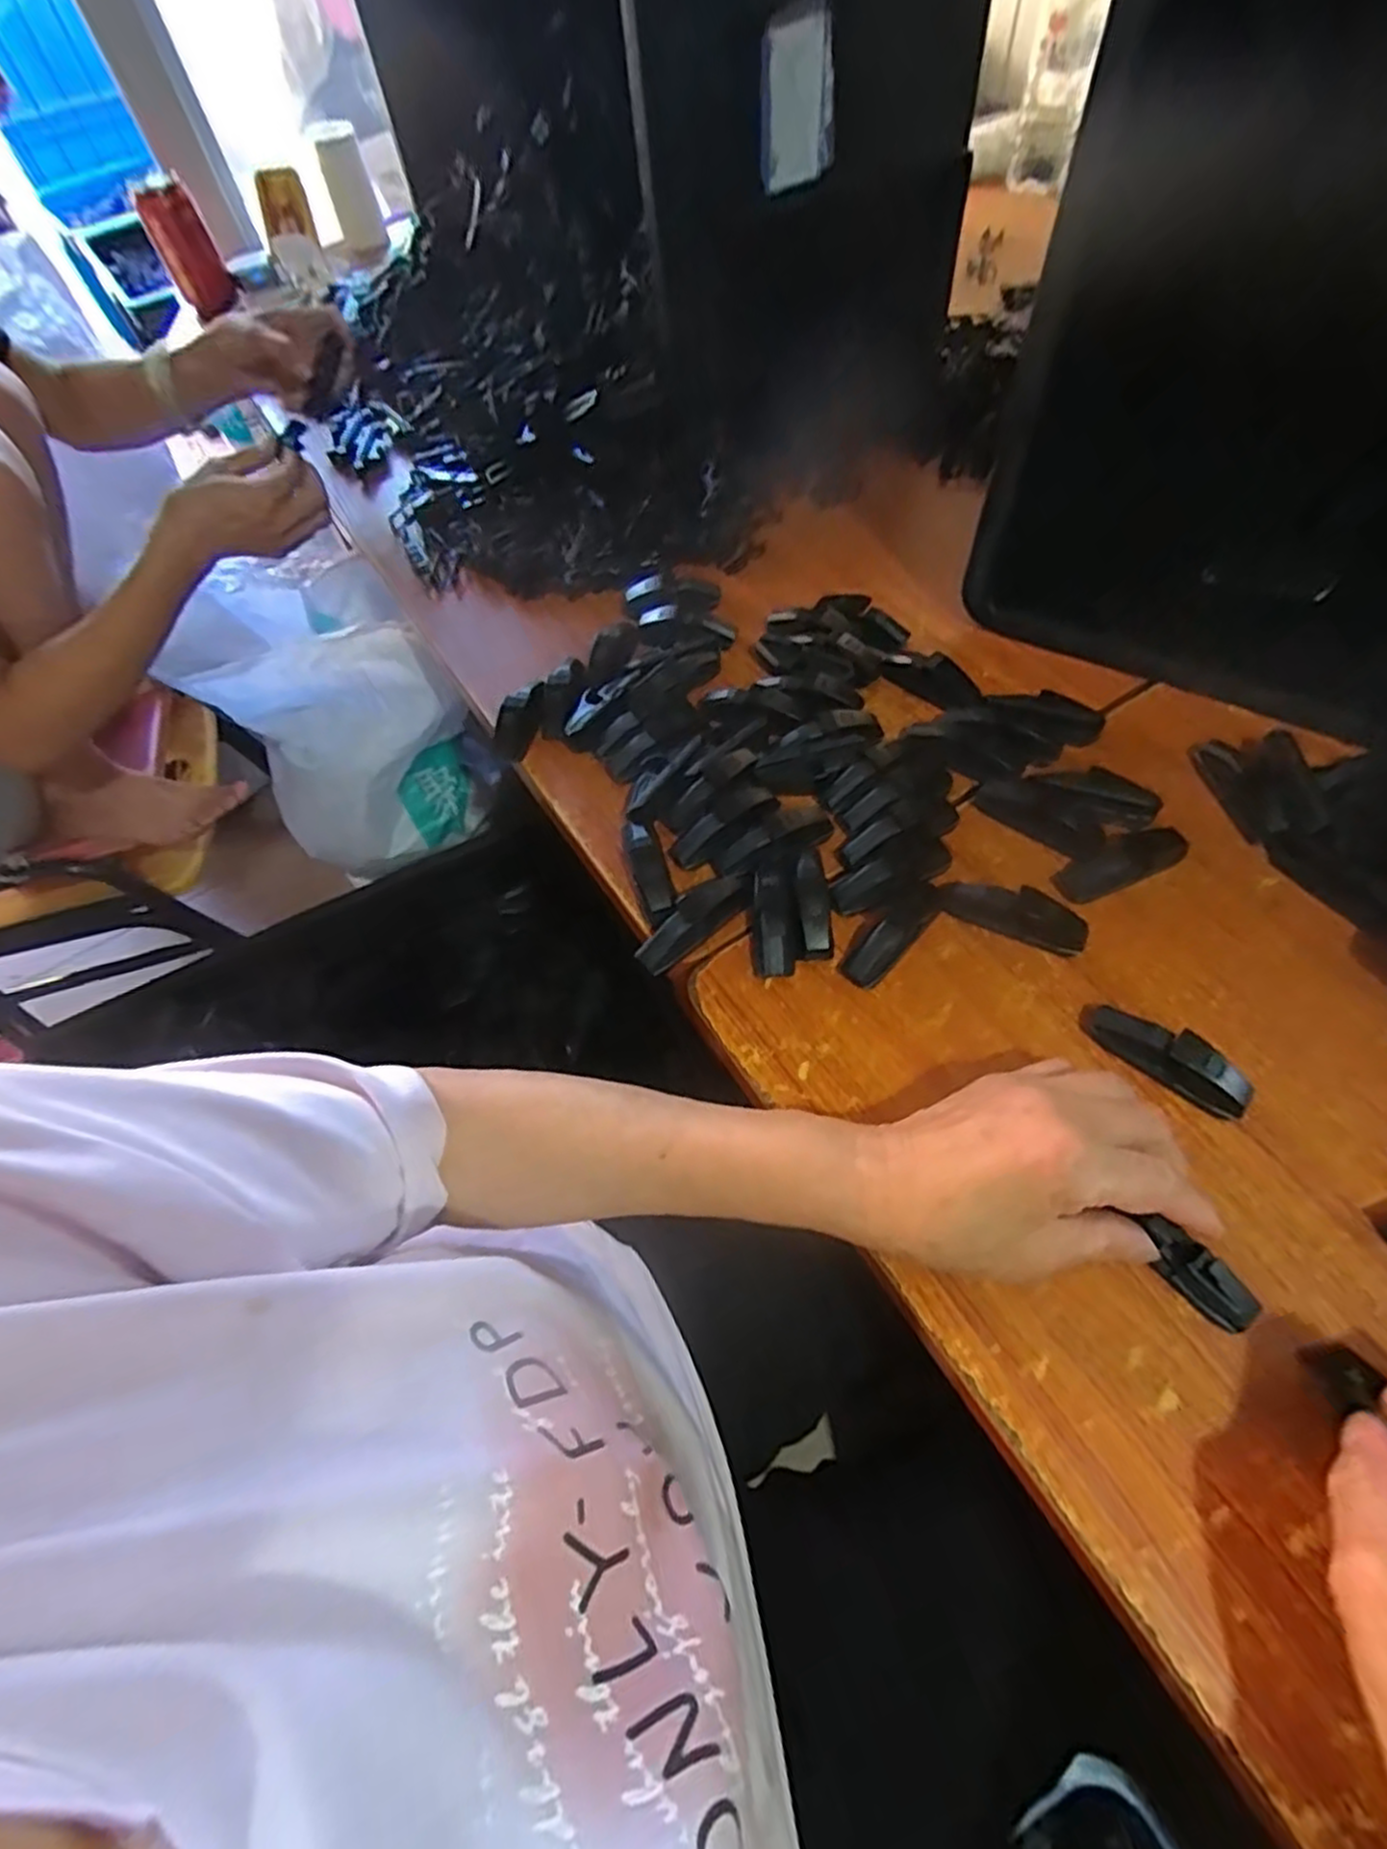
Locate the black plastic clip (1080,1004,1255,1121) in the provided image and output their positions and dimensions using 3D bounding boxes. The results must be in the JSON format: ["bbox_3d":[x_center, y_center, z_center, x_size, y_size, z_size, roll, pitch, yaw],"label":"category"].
[{"bbox_3d":[0.228,0.062,0.364,0.077,0.026,0.020,34,68,21],"label":"black plastic clip"}]

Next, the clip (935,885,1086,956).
[{"bbox_3d":[0.171,-0.005,0.405,0.076,0.026,0.020,17,63,14],"label":"clip"}]

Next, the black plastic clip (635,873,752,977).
[{"bbox_3d":[0.001,-0.004,0.418,0.075,0.022,0.021,-38,64,-16],"label":"black plastic clip"}]

